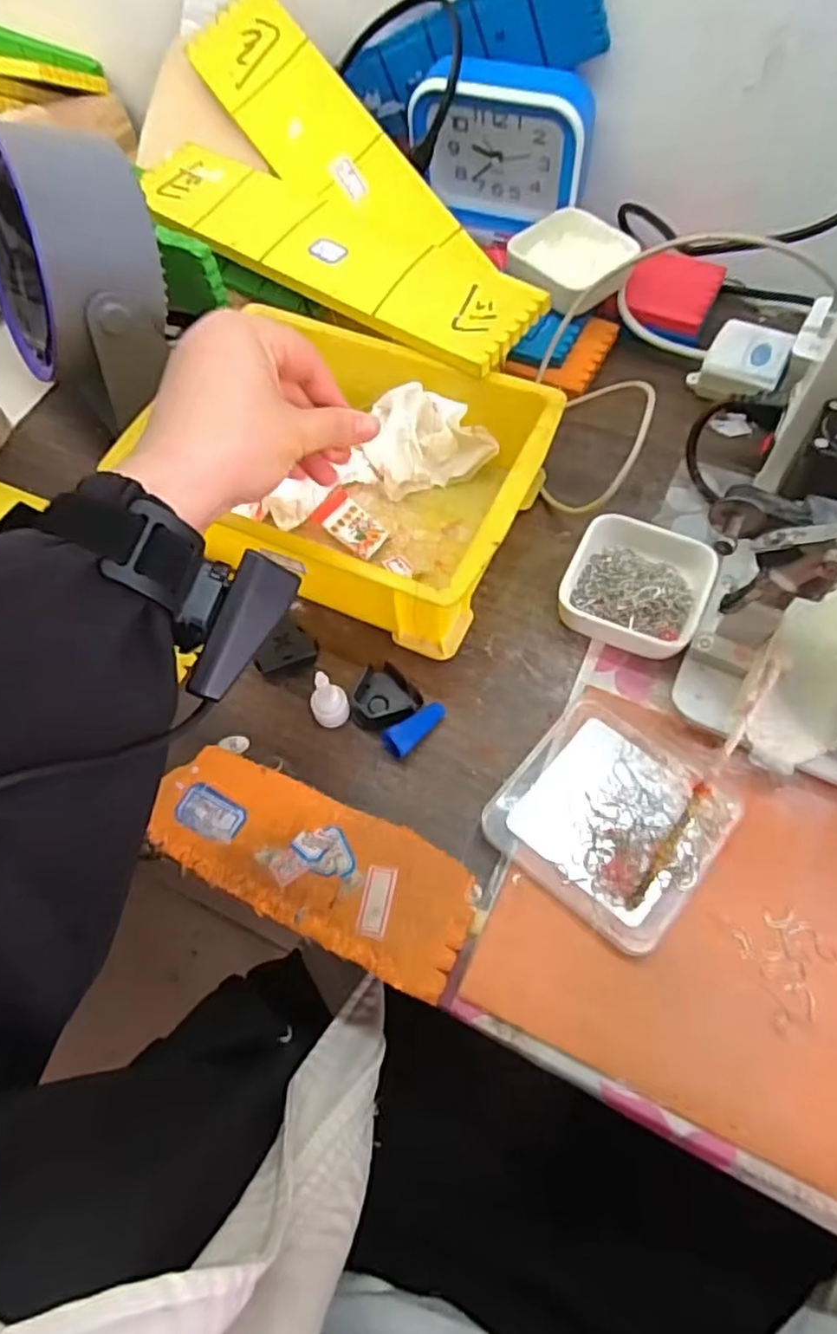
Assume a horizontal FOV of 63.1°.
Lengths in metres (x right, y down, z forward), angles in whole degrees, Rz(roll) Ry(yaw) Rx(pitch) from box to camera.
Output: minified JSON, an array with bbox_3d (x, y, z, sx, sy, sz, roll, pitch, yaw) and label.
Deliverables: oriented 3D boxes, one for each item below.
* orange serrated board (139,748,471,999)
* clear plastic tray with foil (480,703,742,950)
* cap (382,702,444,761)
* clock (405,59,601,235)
[{"bbox_3d":[-0.057,0.104,0.366,0.176,0.014,0.067,23,66,14],"label":"orange serrated board"},{"bbox_3d":[0.104,0.080,0.369,0.107,0.014,0.108,38,70,19],"label":"clear plastic tray with foil"},{"bbox_3d":[-0.002,0.035,0.398,0.016,0.016,0.041,39,71,20],"label":"cap"},{"bbox_3d":[0.064,-0.407,0.542,0.141,0.100,0.055,14,64,9],"label":"clock"}]

